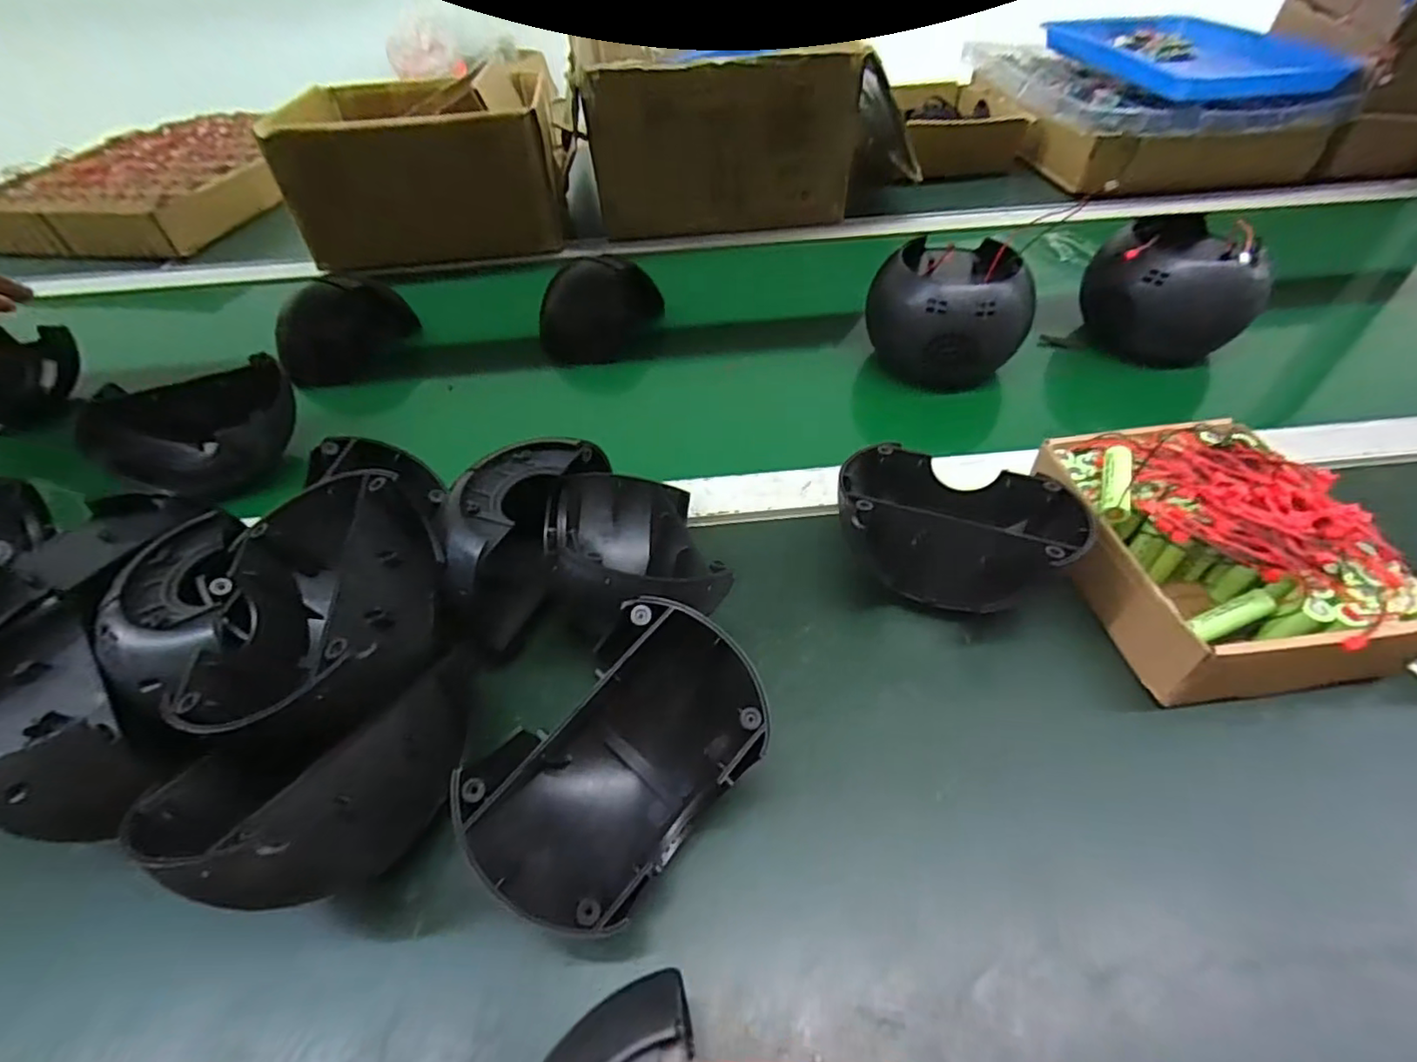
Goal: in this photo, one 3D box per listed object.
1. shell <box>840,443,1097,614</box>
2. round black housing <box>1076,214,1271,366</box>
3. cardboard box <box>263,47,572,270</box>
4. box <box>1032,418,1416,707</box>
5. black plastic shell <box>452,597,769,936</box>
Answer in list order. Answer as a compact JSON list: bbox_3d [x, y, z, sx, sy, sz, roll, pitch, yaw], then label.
[{"bbox_3d":[0.143,0.005,0.370,0.133,0.073,0.098,12,50,13],"label":"shell"},{"bbox_3d":[0.396,-0.216,0.548,0.111,0.095,0.108,-1,48,2],"label":"round black housing"},{"bbox_3d":[-0.330,-0.450,0.760,0.300,0.156,0.244,-8,48,-4],"label":"cardboard box"},{"bbox_3d":[0.289,0.004,0.359,0.134,0.072,0.158,-9,48,-5],"label":"box"},{"bbox_3d":[-0.041,0.106,0.285,0.097,0.091,0.133,36,58,29],"label":"black plastic shell"}]

